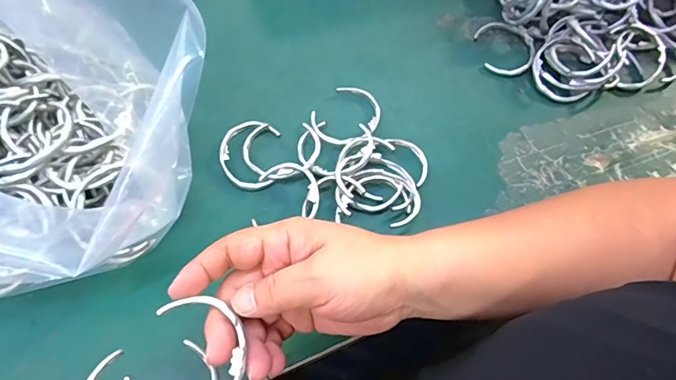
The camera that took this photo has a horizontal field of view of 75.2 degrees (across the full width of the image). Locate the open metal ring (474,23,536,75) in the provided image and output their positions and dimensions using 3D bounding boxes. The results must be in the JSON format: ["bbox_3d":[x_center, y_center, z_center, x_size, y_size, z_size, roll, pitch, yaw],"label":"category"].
[{"bbox_3d":[0.164,-0.140,0.435,0.063,0.010,0.060,0,63,0],"label":"open metal ring"}]

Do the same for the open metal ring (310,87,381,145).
[{"bbox_3d":[0.008,-0.069,0.400,0.058,0.010,0.068,26,62,11],"label":"open metal ring"}]

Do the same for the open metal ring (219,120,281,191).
[{"bbox_3d":[-0.080,-0.032,0.387,0.050,0.008,0.069,5,63,2],"label":"open metal ring"}]

